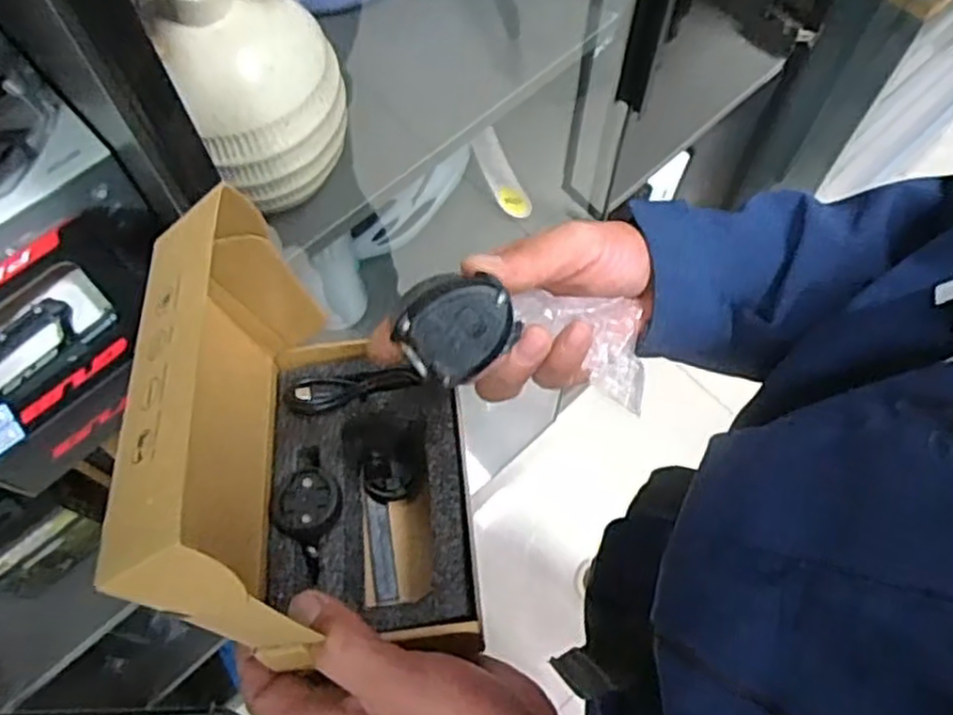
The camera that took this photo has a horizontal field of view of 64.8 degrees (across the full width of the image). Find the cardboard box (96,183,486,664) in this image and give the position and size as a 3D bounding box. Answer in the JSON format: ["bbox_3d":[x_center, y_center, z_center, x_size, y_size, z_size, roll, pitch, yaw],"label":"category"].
[{"bbox_3d":[-0.071,0.036,0.344,0.114,0.170,0.181,-12,65,-5],"label":"cardboard box"}]

